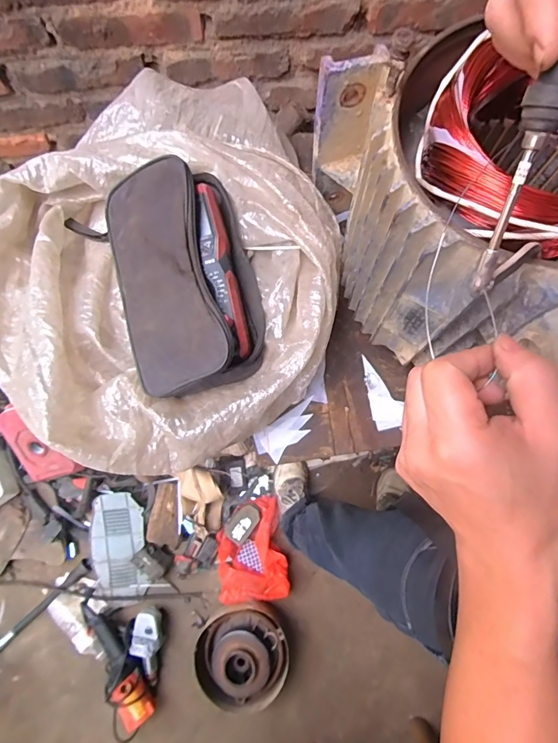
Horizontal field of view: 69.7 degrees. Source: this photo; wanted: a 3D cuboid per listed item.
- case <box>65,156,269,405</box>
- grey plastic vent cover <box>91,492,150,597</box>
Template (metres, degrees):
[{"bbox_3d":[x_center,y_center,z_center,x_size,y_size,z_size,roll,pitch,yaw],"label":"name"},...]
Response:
[{"bbox_3d":[-0.115,-0.100,0.407,0.172,0.051,0.242,-19,77,-4],"label":"case"},{"bbox_3d":[-0.486,0.524,1.204,0.175,0.038,0.305,-11,76,-2],"label":"grey plastic vent cover"}]

